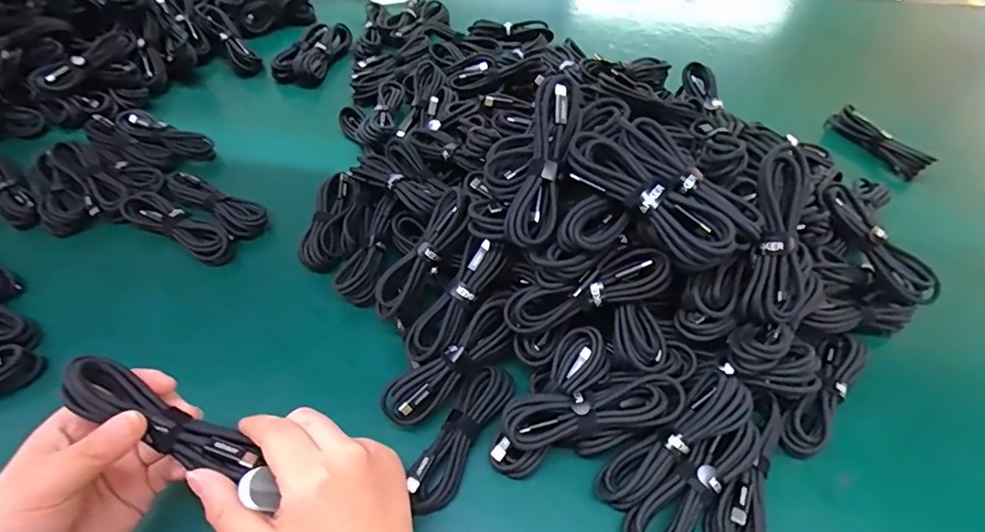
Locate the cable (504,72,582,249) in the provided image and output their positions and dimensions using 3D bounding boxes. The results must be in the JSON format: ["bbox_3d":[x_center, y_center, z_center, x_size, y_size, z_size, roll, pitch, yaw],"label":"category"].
[{"bbox_3d":[0.034,-0.068,0.331,0.028,0.022,0.112,16,92,11],"label":"cable"}]

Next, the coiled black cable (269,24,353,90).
[{"bbox_3d":[-0.230,-0.275,0.641,0.051,0.033,0.119,18,54,12],"label":"coiled black cable"}]

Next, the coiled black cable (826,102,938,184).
[{"bbox_3d":[0.429,-0.140,0.555,0.020,0.030,0.110,-26,58,-20],"label":"coiled black cable"}]

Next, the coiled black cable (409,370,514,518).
[{"bbox_3d":[-0.021,0.118,0.343,0.035,0.021,0.106,23,56,16],"label":"coiled black cable"}]

